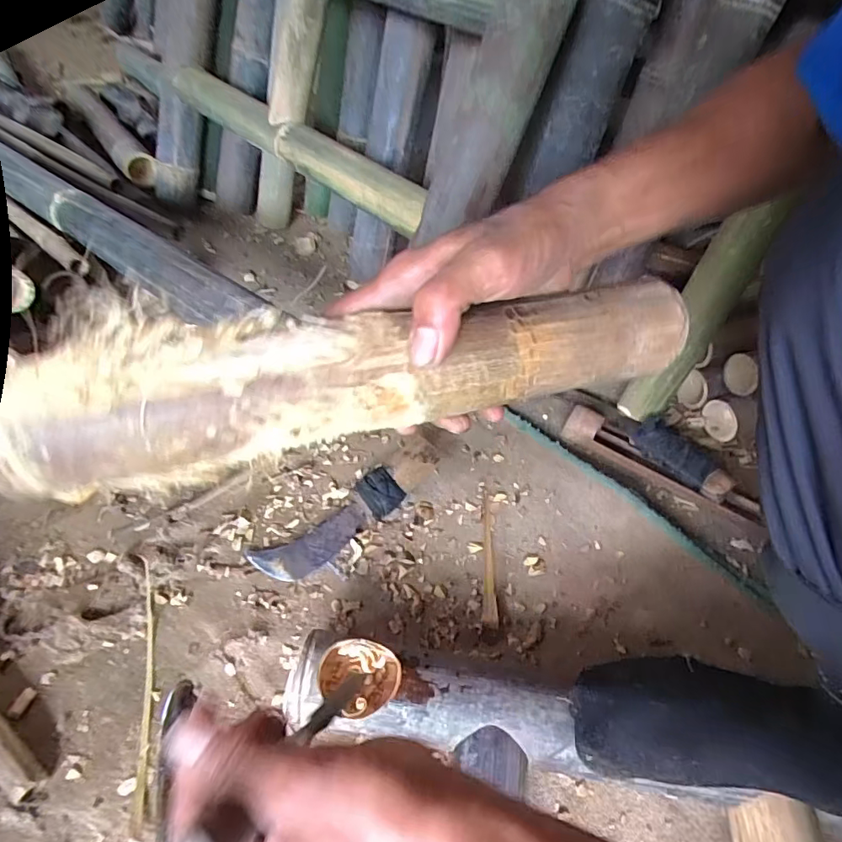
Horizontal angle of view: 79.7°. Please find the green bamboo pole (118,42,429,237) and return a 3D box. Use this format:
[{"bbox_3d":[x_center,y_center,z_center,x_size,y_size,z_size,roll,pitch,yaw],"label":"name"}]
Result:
[{"bbox_3d":[-0.213,-0.418,0.725,0.620,0.048,0.054,37,58,25],"label":"green bamboo pole"}]

